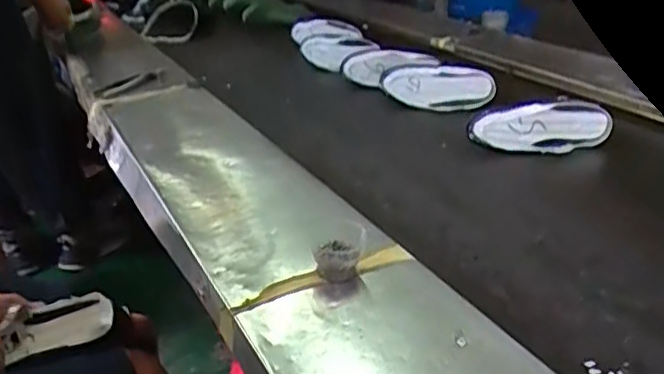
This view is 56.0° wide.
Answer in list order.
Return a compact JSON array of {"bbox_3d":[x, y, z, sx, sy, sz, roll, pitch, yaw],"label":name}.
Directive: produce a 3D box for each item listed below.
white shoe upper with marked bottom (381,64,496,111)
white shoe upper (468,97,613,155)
[{"bbox_3d":[0.213,-0.202,1.269,0.228,0.076,0.052,5,28,16],"label":"white shoe upper with marked bottom"},{"bbox_3d":[0.355,-0.101,1.059,0.233,0.088,0.034,-5,27,-5],"label":"white shoe upper"}]

